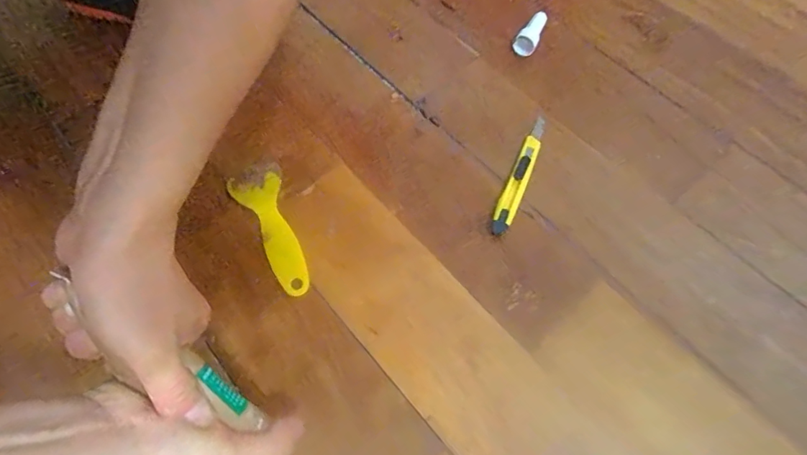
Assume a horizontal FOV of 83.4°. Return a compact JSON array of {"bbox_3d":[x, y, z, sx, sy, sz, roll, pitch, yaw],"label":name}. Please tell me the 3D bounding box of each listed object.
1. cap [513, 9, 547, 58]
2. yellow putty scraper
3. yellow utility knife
[{"bbox_3d":[0.126,-0.190,0.448,0.023,0.021,0.044,28,70,14],"label":"cap"},{"bbox_3d":[-0.107,-0.003,0.387,0.045,0.006,0.124,-31,69,-11],"label":"yellow putty scraper"},{"bbox_3d":[0.102,-0.047,0.393,0.017,0.011,0.119,23,69,12],"label":"yellow utility knife"}]

